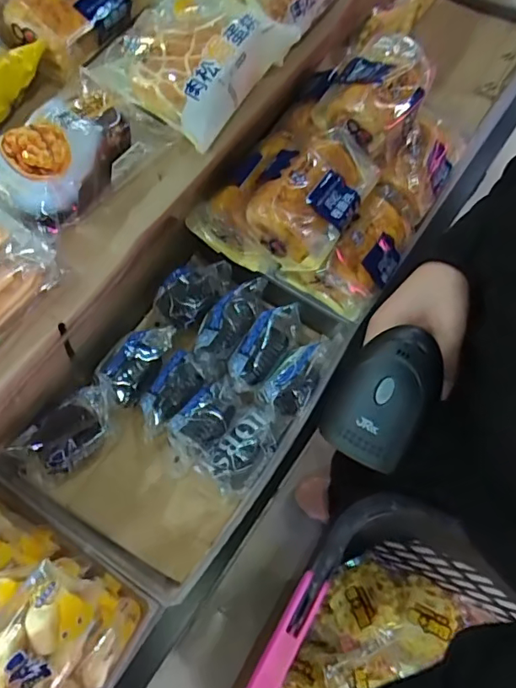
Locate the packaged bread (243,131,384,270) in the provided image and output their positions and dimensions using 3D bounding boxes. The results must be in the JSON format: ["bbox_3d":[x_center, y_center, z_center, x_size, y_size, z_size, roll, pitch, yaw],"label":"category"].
[{"bbox_3d":[0.051,-0.143,0.502,0.086,0.047,0.138,30,69,9],"label":"packaged bread"}]

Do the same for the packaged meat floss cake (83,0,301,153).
[{"bbox_3d":[-0.059,-0.249,0.449,0.124,0.039,0.128,32,70,10],"label":"packaged meat floss cake"}]

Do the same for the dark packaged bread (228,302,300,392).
[{"bbox_3d":[0.005,0.003,0.510,0.039,0.036,0.096,37,71,12],"label":"dark packaged bread"}]

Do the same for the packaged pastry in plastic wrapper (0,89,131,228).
[{"bbox_3d":[-0.147,-0.135,0.397,0.074,0.061,0.113,41,72,13],"label":"packaged pastry in plastic wrapper"}]

